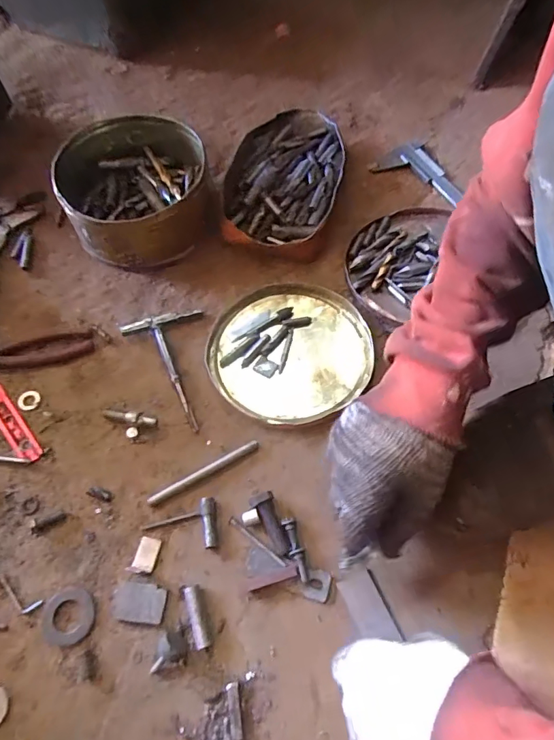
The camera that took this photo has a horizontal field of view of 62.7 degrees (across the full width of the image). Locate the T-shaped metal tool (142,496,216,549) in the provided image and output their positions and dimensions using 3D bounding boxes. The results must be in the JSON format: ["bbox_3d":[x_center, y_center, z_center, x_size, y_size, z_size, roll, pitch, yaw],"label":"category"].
[{"bbox_3d":[-0.095,0.154,0.446,0.072,0.013,0.047,-8,62,-3],"label":"T-shaped metal tool"}]

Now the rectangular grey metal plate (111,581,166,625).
[{"bbox_3d":[-0.128,0.213,0.419,0.048,0.009,0.032,6,61,-1],"label":"rectangular grey metal plate"}]

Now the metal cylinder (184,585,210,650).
[{"bbox_3d":[-0.072,0.221,0.409,0.013,0.013,0.051,-19,63,-9],"label":"metal cylinder"}]

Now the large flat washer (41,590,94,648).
[{"bbox_3d":[-0.190,0.224,0.415,0.044,0.005,0.044,0,62,1],"label":"large flat washer"}]

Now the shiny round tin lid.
[{"bbox_3d":[0.015,-0.024,0.538,0.186,0.015,0.177,-23,64,-11],"label":"shiny round tin lid"}]

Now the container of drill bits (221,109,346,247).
[{"bbox_3d":[0.010,-0.283,0.655,0.154,0.051,0.255,11,62,7],"label":"container of drill bits"}]

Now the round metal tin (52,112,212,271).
[{"bbox_3d":[-0.179,-0.231,0.598,0.176,0.103,0.180,0,62,1],"label":"round metal tin"}]

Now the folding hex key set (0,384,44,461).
[{"bbox_3d":[-0.291,0.056,0.495,0.025,0.009,0.109,-36,67,-17],"label":"folding hex key set"}]

